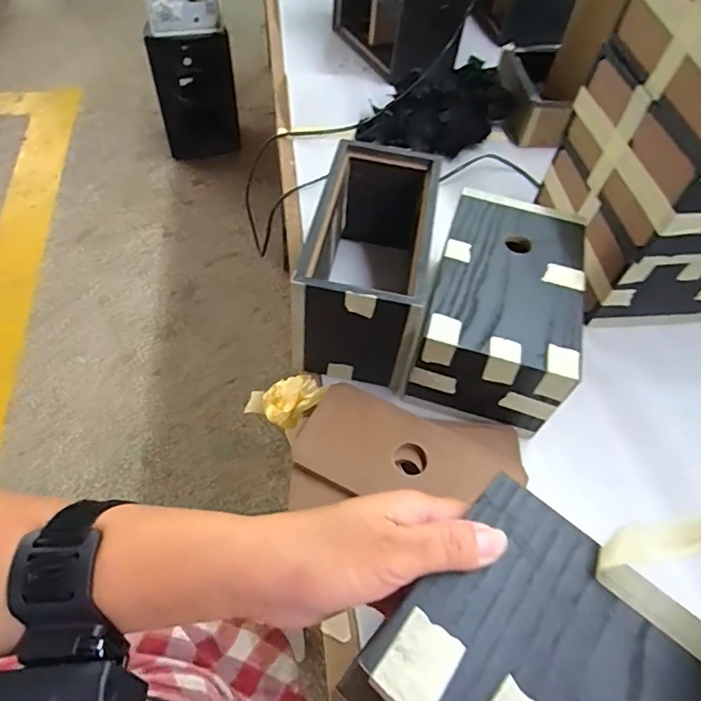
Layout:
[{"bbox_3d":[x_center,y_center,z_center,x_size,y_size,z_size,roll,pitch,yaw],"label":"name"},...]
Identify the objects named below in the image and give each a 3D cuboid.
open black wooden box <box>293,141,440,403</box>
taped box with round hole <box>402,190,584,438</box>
[{"bbox_3d":[0.019,-0.087,0.535,0.109,0.139,0.216,10,56,2],"label":"open black wooden box"},{"bbox_3d":[0.151,-0.046,0.521,0.129,0.094,0.211,16,56,6],"label":"taped box with round hole"}]

